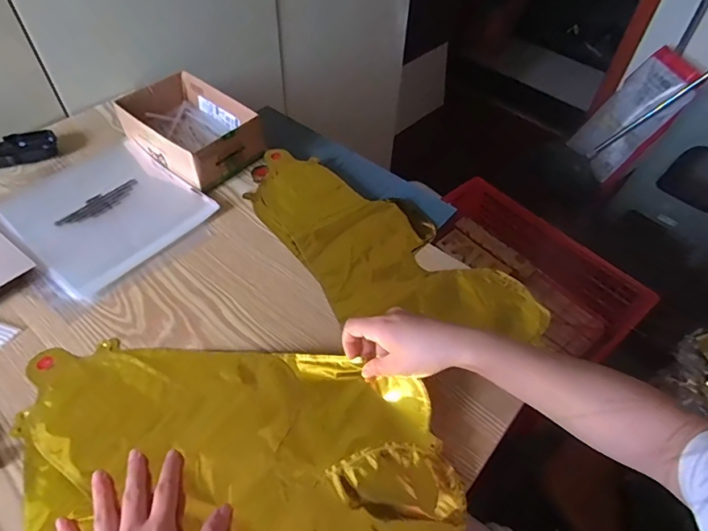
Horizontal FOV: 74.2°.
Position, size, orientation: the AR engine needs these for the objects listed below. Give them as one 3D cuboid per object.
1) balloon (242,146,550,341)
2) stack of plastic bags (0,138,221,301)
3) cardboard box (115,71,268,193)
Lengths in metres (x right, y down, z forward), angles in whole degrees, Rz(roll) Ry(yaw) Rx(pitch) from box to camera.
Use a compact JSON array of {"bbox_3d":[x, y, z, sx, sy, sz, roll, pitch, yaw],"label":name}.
[{"bbox_3d":[0.023,-0.032,0.609,0.186,0.025,0.421,-31,59,-24],"label":"balloon"},{"bbox_3d":[-0.333,-0.082,0.621,0.233,0.015,0.203,35,58,24],"label":"stack of plastic bags"},{"bbox_3d":[-0.235,-0.200,0.683,0.186,0.063,0.136,33,58,22],"label":"cardboard box"}]

